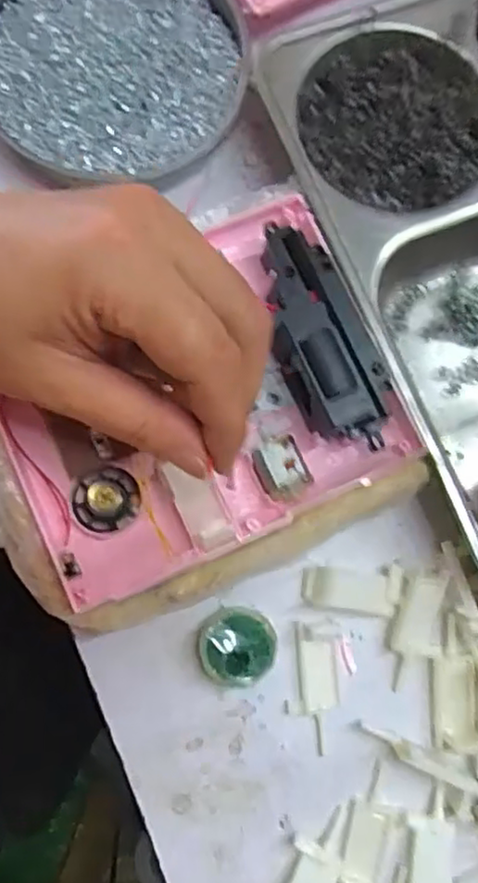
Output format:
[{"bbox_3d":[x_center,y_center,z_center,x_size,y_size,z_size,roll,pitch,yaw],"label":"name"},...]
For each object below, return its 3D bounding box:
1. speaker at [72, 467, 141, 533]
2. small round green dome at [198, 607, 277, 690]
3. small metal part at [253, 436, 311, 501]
[{"bbox_3d":[-0.056,0.024,0.278,0.027,0.014,0.026,1,81,-4],"label":"speaker"},{"bbox_3d":[-0.001,0.093,0.298,0.033,0.017,0.034,1,81,-4],"label":"small round green dome"},{"bbox_3d":[0.018,0.012,0.280,0.019,0.010,0.023,-23,83,-7],"label":"small metal part"}]

